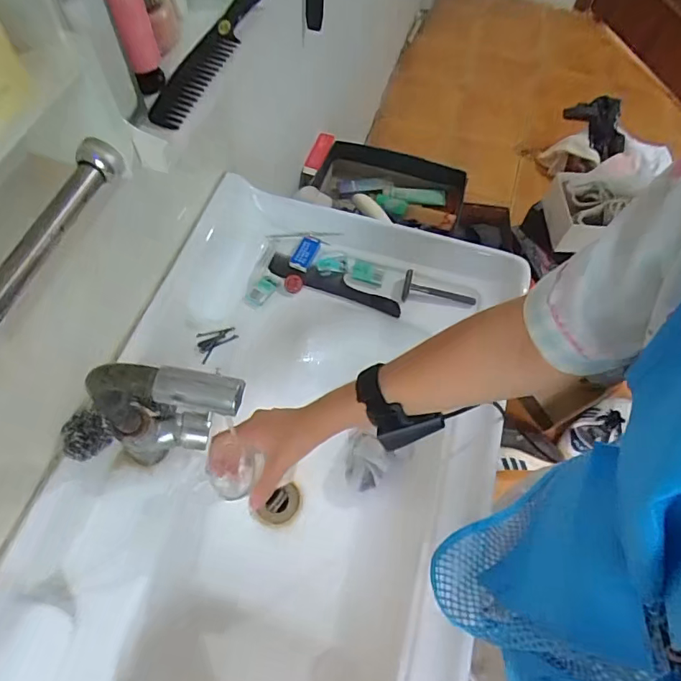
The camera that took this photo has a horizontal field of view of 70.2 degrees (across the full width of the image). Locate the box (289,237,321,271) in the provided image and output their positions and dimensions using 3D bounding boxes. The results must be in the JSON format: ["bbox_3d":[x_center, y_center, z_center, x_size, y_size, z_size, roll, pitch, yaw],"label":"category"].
[{"bbox_3d":[-0.052,-0.128,0.714,0.031,0.012,0.055,22,64,10],"label":"box"}]

